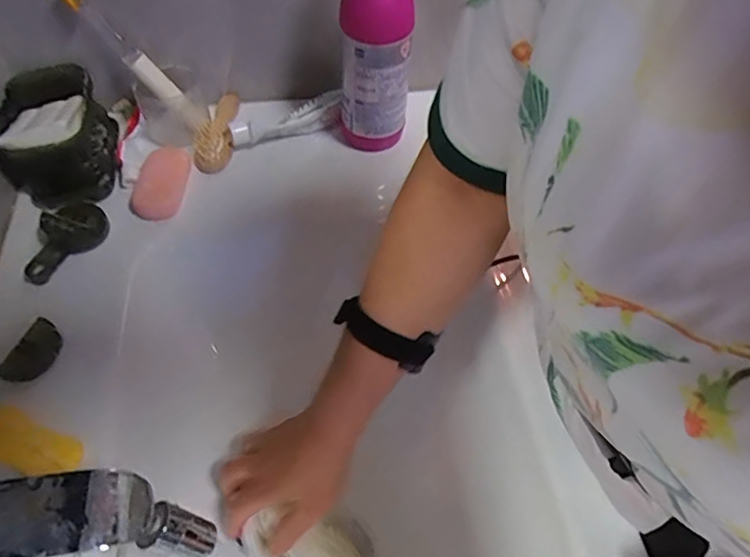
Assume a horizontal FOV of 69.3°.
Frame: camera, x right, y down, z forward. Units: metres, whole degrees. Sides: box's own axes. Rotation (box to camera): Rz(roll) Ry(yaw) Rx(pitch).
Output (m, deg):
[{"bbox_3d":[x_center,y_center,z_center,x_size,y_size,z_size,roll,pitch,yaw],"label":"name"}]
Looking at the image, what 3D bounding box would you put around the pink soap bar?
[{"bbox_3d":[-0.231,-0.106,0.590,0.051,0.020,0.099,4,54,1],"label":"pink soap bar"}]

